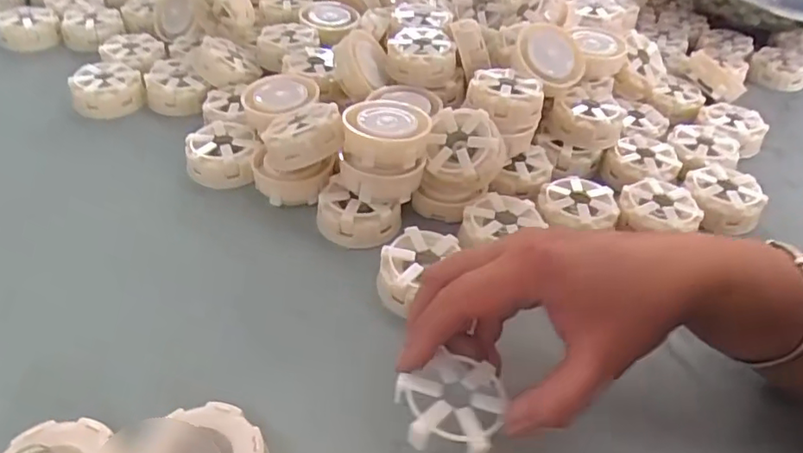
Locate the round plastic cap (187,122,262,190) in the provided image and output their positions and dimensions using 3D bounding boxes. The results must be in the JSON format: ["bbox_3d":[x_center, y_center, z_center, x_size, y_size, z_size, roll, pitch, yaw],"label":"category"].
[{"bbox_3d":[-0.145,-0.060,0.471,0.054,0.030,0.056,1,41,-7],"label":"round plastic cap"}]

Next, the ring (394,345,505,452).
[{"bbox_3d":[0.024,0.088,0.294,0.054,0.010,0.057,4,40,-3],"label":"ring"}]

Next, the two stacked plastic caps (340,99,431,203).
[{"bbox_3d":[-0.012,-0.057,0.432,0.059,0.060,0.071,10,41,6],"label":"two stacked plastic caps"}]

